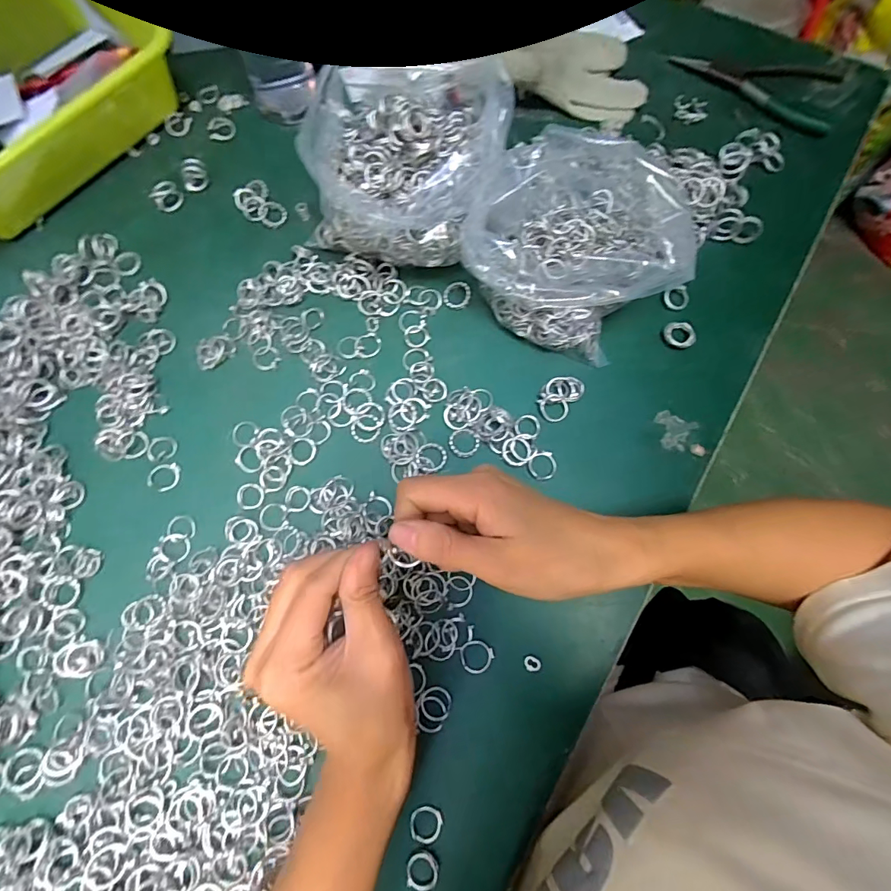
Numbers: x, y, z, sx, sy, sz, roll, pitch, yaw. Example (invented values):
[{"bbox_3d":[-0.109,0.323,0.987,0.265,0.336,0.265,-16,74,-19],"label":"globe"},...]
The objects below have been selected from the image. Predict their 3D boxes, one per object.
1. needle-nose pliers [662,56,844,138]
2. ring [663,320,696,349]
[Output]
[{"bbox_3d":[0.316,-0.373,0.458,0.163,0.007,0.080,35,78,9],"label":"needle-nose pliers"},{"bbox_3d":[0.197,-0.094,0.384,0.025,0.007,0.025,0,75,1],"label":"ring"}]

